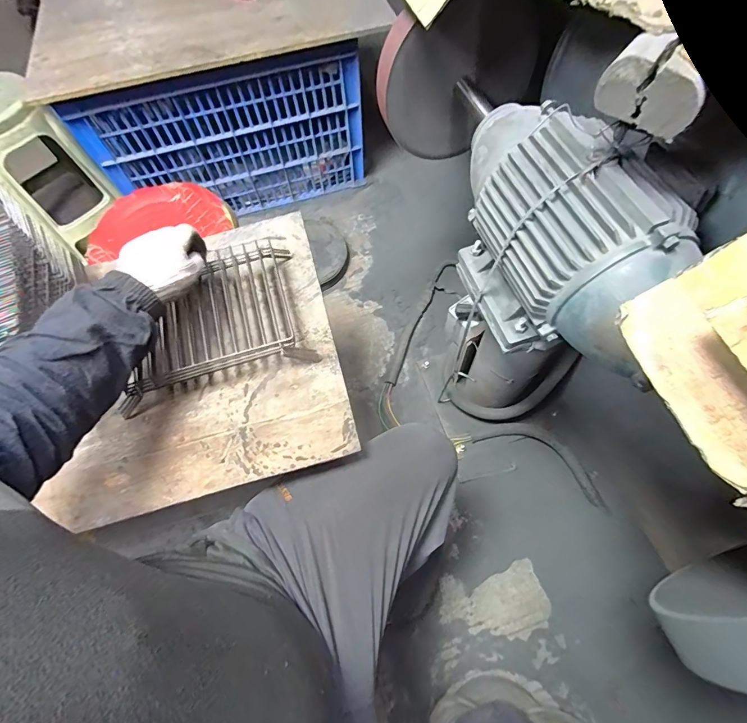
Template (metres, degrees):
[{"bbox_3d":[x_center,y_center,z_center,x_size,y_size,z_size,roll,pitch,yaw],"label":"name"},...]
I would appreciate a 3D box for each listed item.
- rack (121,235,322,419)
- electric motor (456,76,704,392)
[{"bbox_3d":[-0.247,-0.063,0.608,0.293,0.069,0.205,-18,64,-5],"label":"rack"},{"bbox_3d":[0.240,-0.174,0.541,0.177,0.214,0.404,-13,64,-3],"label":"electric motor"}]

